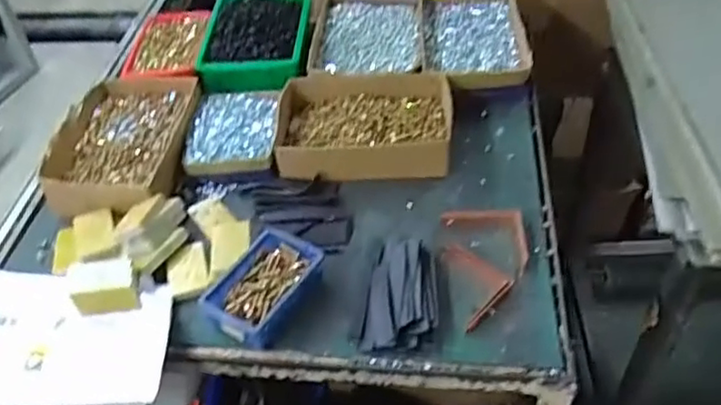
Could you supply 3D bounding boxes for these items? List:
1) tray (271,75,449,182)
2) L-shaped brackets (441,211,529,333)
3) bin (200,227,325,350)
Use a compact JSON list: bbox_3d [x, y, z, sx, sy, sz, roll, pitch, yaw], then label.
[{"bbox_3d":[0.007,-0.123,1.030,0.273,0.058,0.203,-2,45,2],"label":"tray"},{"bbox_3d":[0.165,0.080,0.844,0.109,0.021,0.182,0,45,4],"label":"L-shaped brackets"},{"bbox_3d":[-0.122,0.104,0.819,0.109,0.037,0.146,24,51,25],"label":"bin"}]

